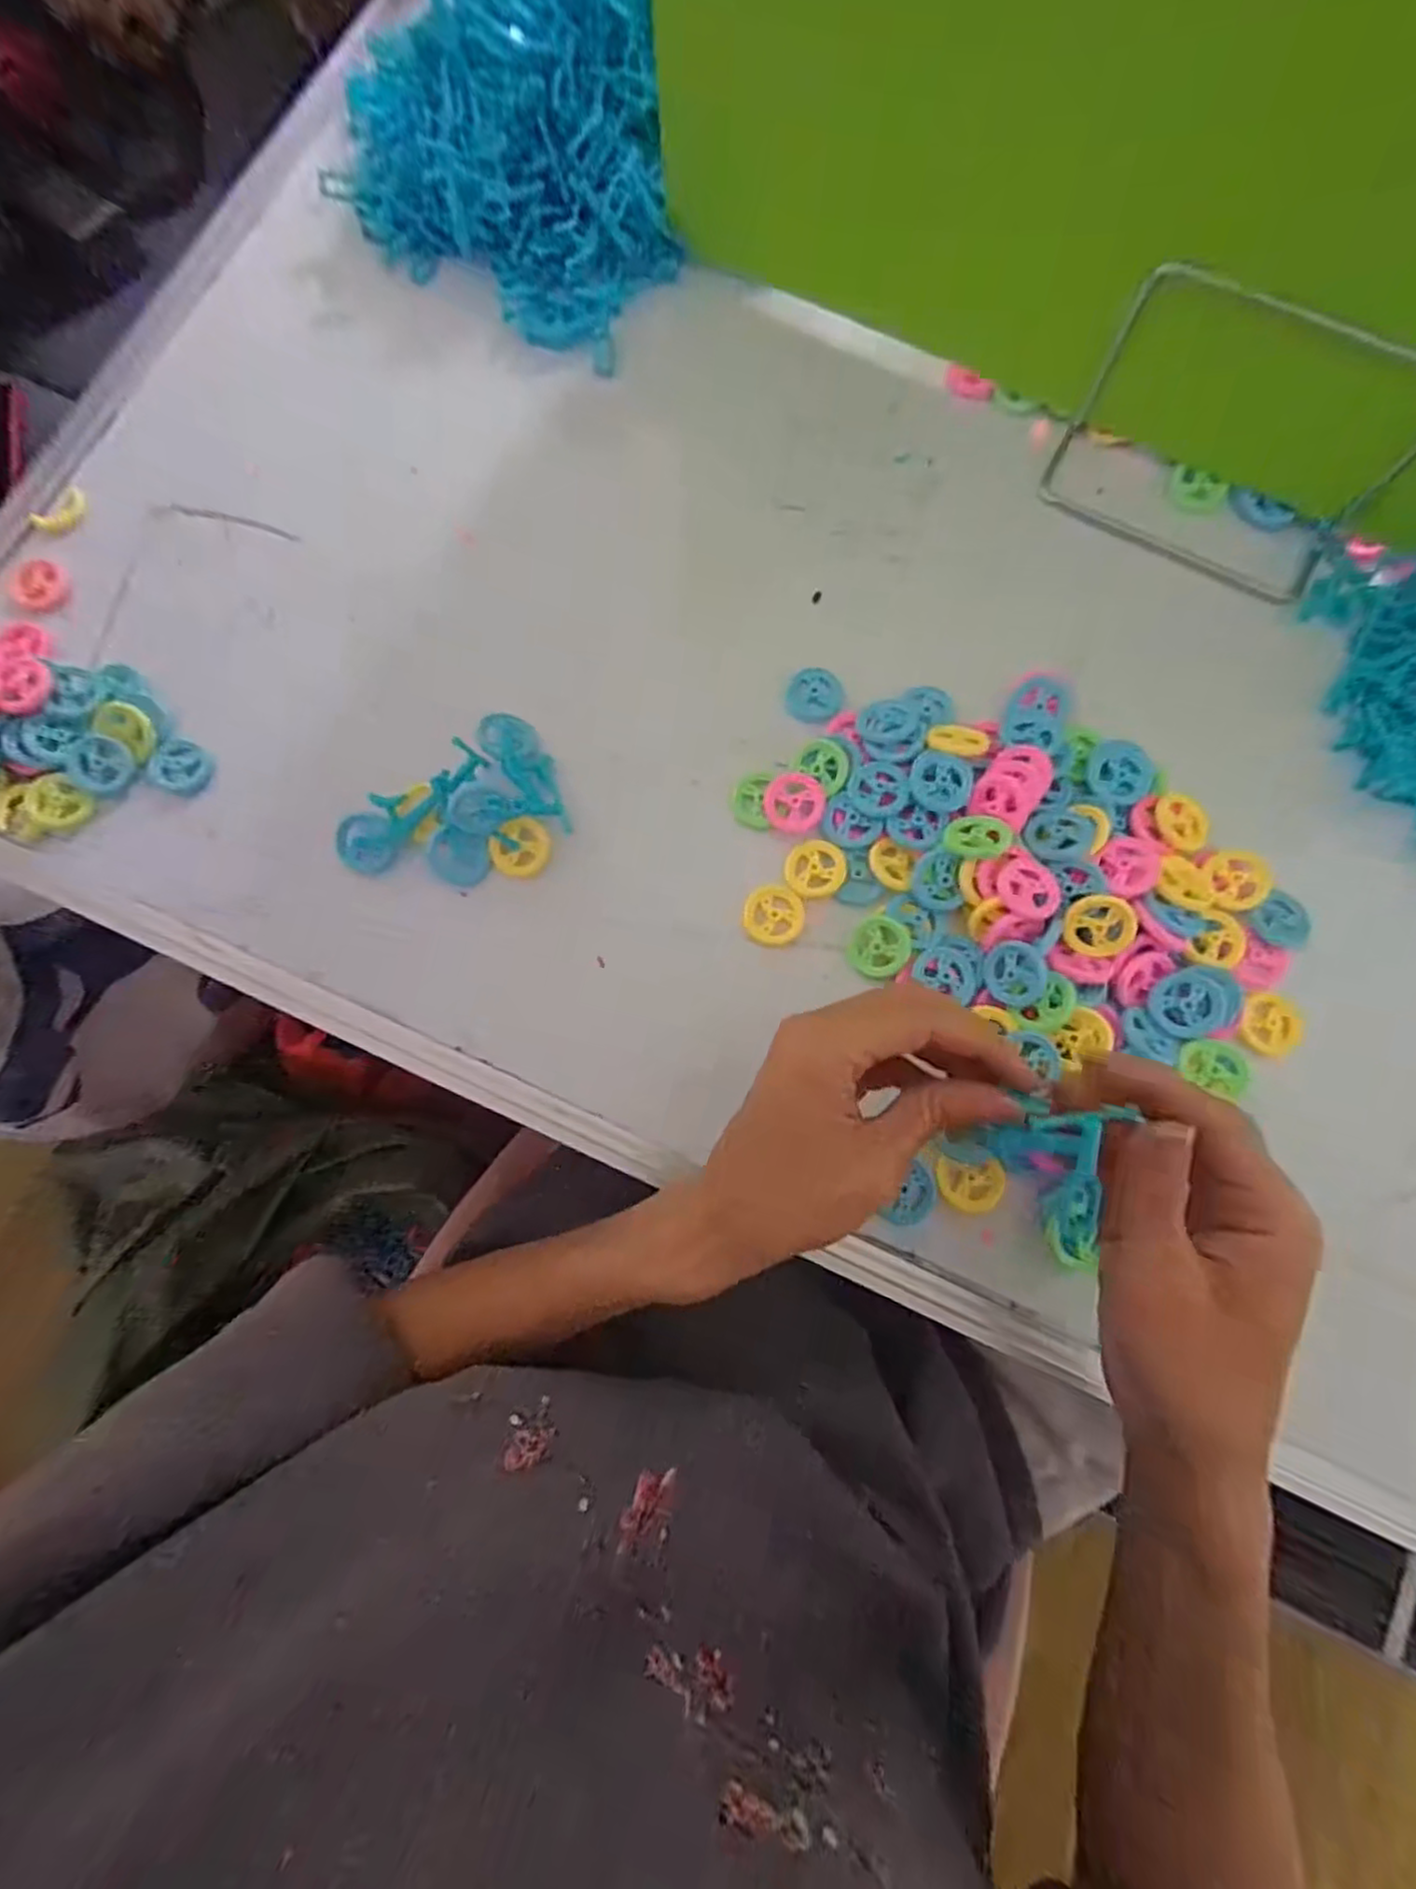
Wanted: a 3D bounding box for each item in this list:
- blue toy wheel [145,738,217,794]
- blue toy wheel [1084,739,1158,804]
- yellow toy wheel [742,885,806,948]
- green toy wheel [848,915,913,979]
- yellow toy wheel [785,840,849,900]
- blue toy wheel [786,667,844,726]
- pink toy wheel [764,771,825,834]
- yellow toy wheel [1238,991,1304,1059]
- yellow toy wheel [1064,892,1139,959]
[{"bbox_3d":[-0.274,-0.092,0.361,0.031,0.006,0.027,20,80,6],"label":"blue toy wheel"},{"bbox_3d":[0.202,-0.085,0.340,0.029,0.008,0.033,-4,78,2],"label":"blue toy wheel"},{"bbox_3d":[0.033,-0.014,0.339,0.029,0.004,0.030,0,78,2],"label":"yellow toy wheel"},{"bbox_3d":[0.082,0.001,0.333,0.028,0.004,0.029,-1,88,20],"label":"green toy wheel"},{"bbox_3d":[0.053,-0.037,0.341,0.029,0.004,0.029,0,78,2],"label":"yellow toy wheel"},{"bbox_3d":[0.056,-0.129,0.362,0.029,0.004,0.031,0,78,2],"label":"blue toy wheel"},{"bbox_3d":[0.043,-0.071,0.346,0.030,0.004,0.029,0,78,2],"label":"pink toy wheel"},{"bbox_3d":[0.265,0.037,0.325,0.027,0.004,0.030,23,80,7],"label":"yellow toy wheel"},{"bbox_3d":[0.178,-0.009,0.317,0.028,0.006,0.028,14,106,15],"label":"yellow toy wheel"}]

